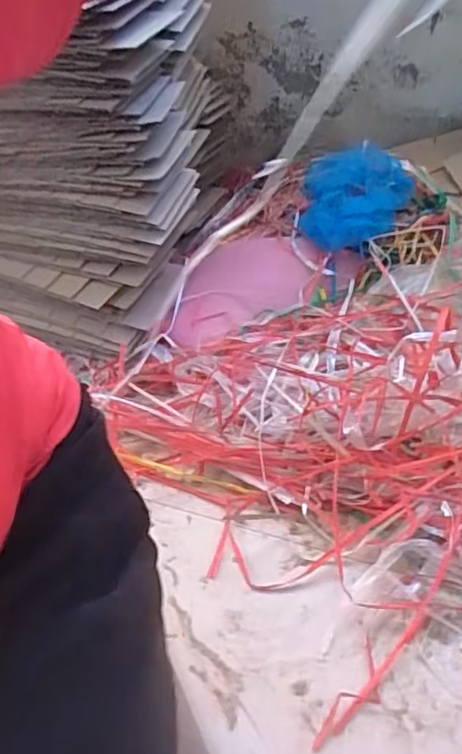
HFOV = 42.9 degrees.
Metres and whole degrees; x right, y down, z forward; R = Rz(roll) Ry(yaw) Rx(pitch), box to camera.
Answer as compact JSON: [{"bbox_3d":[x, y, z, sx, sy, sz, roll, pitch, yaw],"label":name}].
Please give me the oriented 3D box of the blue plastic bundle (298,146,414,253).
[{"bbox_3d":[0.225,-0.326,1.066,0.184,0.114,0.193,1,41,10],"label":"blue plastic bundle"}]

